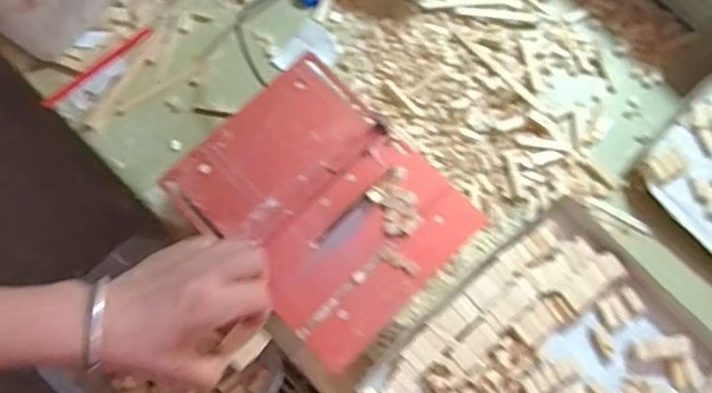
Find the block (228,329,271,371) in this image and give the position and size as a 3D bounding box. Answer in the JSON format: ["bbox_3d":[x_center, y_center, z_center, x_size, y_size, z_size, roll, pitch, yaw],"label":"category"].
[{"bbox_3d":[-0.085,0.126,0.470,0.037,0.007,0.012,-42,80,-18],"label":"block"}]

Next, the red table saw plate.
[{"bbox_3d":[-0.033,0.006,0.537,0.240,0.016,0.189,44,79,10],"label":"red table saw plate"}]

